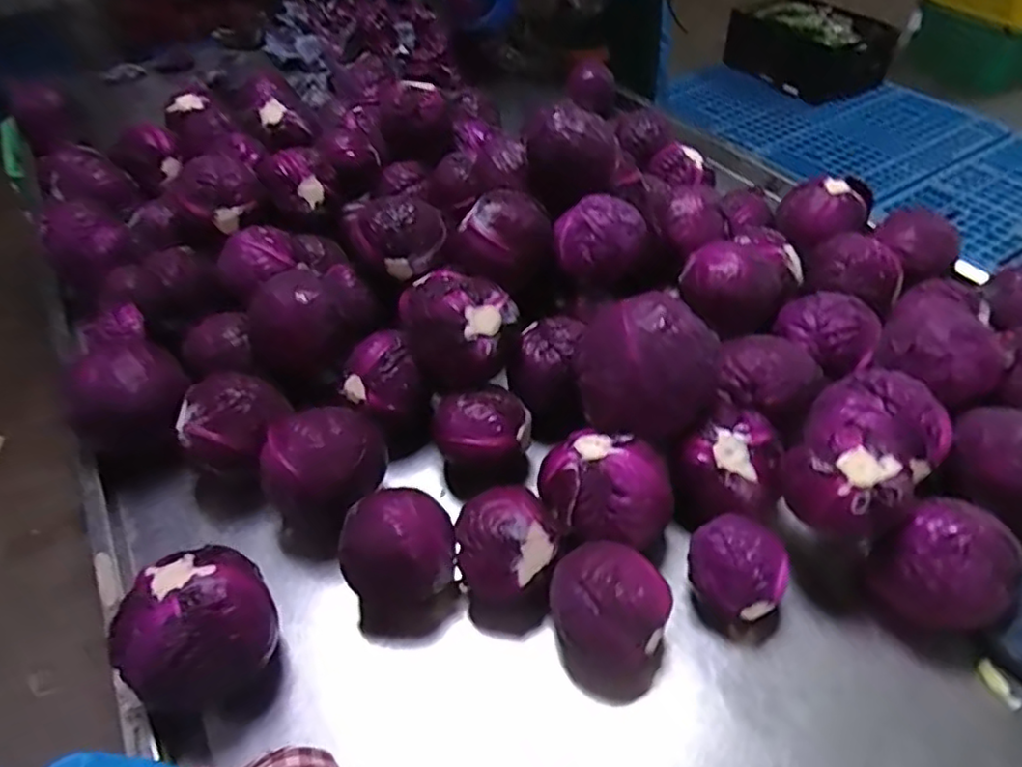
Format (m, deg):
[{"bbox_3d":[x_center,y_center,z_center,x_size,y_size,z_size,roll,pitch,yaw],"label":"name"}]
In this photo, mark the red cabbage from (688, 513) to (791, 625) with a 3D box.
[{"bbox_3d":[0.205,0.168,0.592,0.082,0.082,0.075,-1,47,2],"label":"red cabbage"}]

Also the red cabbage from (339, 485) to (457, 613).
[{"bbox_3d":[-0.102,0.153,0.599,0.100,0.098,0.094,2,47,5],"label":"red cabbage"}]

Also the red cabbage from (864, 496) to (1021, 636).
[{"bbox_3d":[0.369,0.172,0.570,0.097,0.114,0.094,-25,51,-20],"label":"red cabbage"}]

